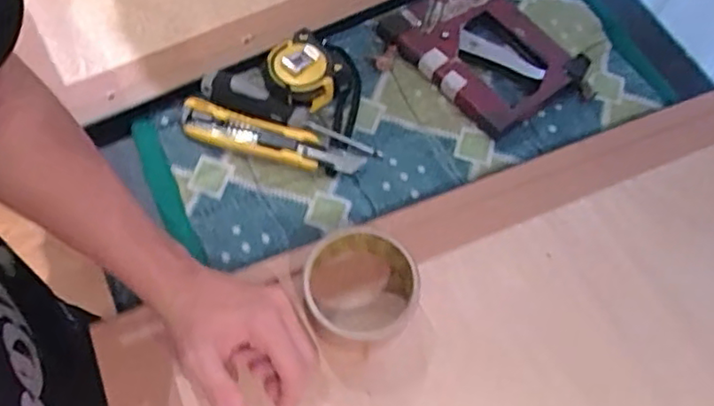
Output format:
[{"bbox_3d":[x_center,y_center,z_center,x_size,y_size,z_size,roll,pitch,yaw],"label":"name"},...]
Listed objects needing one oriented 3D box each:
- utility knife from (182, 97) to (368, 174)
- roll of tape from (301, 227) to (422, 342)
[{"bbox_3d":[-0.077,-0.054,0.563,0.163,0.013,0.034,17,66,4],"label":"utility knife"},{"bbox_3d":[0.002,0.064,0.480,0.084,0.048,0.081,1,63,-2],"label":"roll of tape"}]

